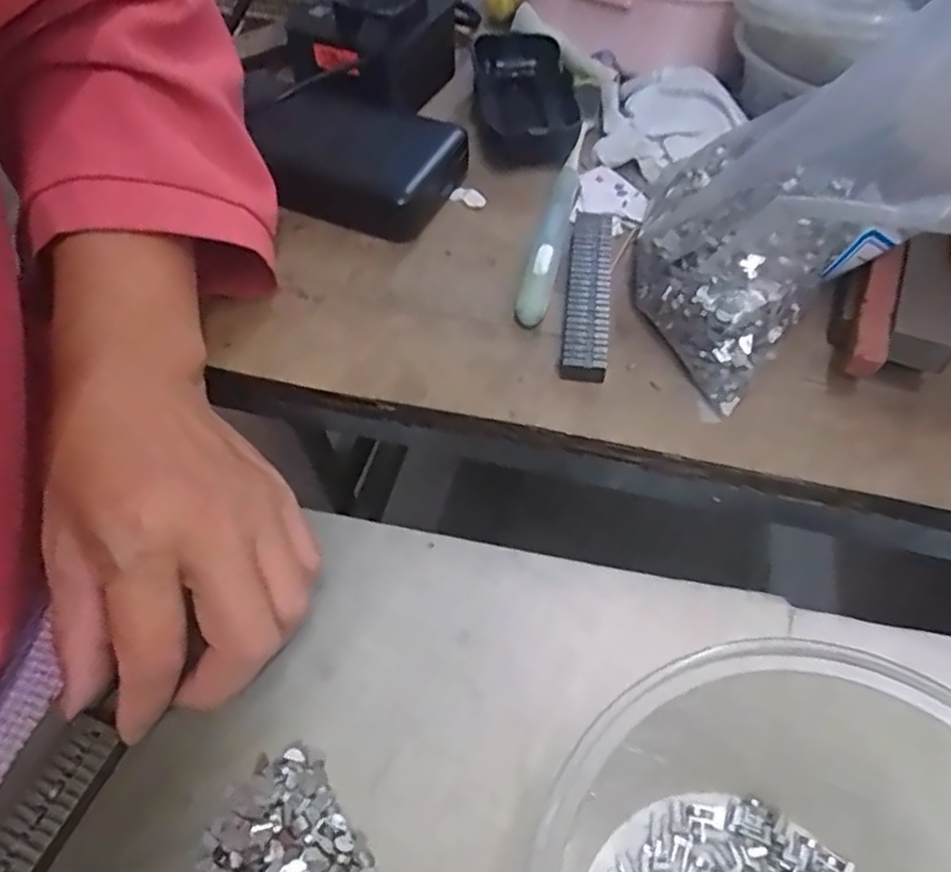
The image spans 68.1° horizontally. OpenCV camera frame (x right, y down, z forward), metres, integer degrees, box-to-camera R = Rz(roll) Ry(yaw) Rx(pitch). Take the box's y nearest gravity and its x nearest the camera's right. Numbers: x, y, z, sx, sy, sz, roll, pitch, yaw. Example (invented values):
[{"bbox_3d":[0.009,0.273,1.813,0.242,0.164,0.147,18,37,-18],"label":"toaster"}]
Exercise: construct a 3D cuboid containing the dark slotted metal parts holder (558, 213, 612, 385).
[{"bbox_3d":[0.051,-0.066,0.318,0.019,0.010,0.097,6,57,5],"label":"dark slotted metal parts holder"}]

